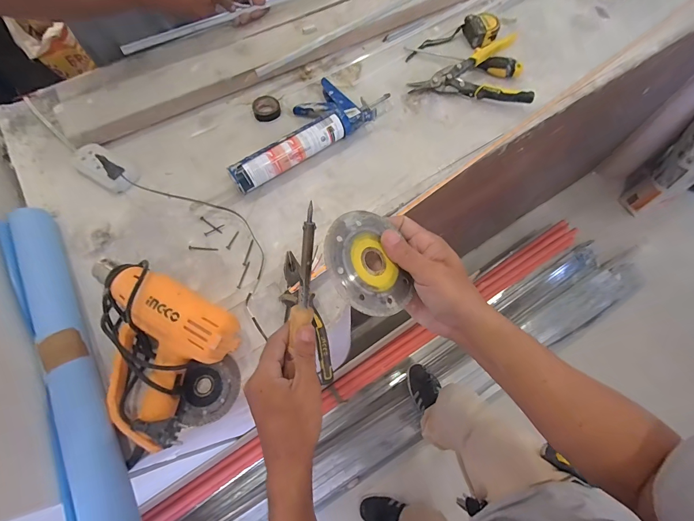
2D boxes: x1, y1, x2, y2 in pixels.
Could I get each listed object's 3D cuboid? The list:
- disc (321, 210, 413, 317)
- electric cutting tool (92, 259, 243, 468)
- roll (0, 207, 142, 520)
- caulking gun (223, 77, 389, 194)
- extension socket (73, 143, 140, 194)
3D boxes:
[{"bbox_3d":[0.018,0.001,0.295,0.081,0.004,0.096,-5,75,-34],"label":"disc"},{"bbox_3d":[-0.248,0.110,0.460,0.183,0.069,0.268,-14,67,-5],"label":"electric cutting tool"},{"bbox_3d":[-0.393,0.127,0.460,0.060,0.054,0.525,-30,70,-11],"label":"roll"},{"bbox_3d":[-0.078,-0.250,0.619,0.340,0.053,0.137,-40,72,-15],"label":"caulking gun"},{"bbox_3d":[-0.445,-0.171,0.603,0.123,0.026,0.059,29,70,12],"label":"extension socket"}]

